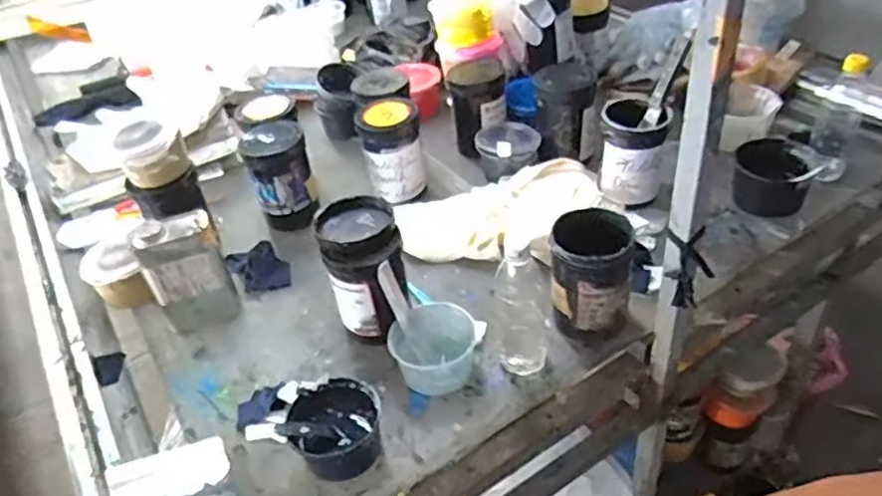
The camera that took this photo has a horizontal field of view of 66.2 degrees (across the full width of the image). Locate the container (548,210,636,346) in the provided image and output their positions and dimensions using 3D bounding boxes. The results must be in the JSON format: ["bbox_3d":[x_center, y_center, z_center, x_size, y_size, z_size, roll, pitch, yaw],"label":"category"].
[{"bbox_3d":[0.203,0.030,0.917,0.103,0.126,0.101,3,41,13],"label":"container"}]

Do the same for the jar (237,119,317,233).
[{"bbox_3d":[-0.283,-0.132,1.204,0.106,0.164,0.116,-15,41,-9],"label":"jar"}]

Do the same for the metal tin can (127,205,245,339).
[{"bbox_3d":[-0.378,0.037,1.009,0.110,0.172,0.061,-23,42,-17],"label":"metal tin can"}]

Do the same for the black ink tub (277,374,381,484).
[{"bbox_3d":[-0.132,0.224,0.840,0.111,0.075,0.106,-5,40,4],"label":"black ink tub"}]

